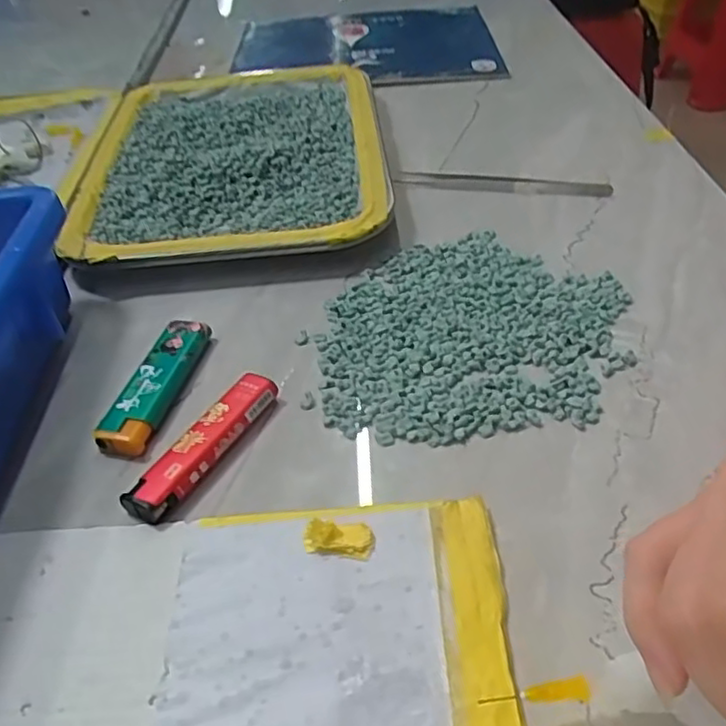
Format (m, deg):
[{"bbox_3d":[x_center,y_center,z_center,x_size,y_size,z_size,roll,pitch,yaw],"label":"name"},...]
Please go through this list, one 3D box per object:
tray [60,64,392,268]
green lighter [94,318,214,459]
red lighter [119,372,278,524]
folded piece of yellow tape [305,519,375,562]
[{"bbox_3d":[-0.087,-0.147,0.468,0.191,0.024,0.275,-5,42,-1],"label":"tray"},{"bbox_3d":[-0.094,0.010,0.312,0.022,0.013,0.076,7,43,13],"label":"green lighter"},{"bbox_3d":[-0.065,0.033,0.281,0.019,0.011,0.078,21,48,26],"label":"red lighter"},{"bbox_3d":[-0.009,0.062,0.243,0.024,0.005,0.013,5,43,10],"label":"folded piece of yellow tape"}]

